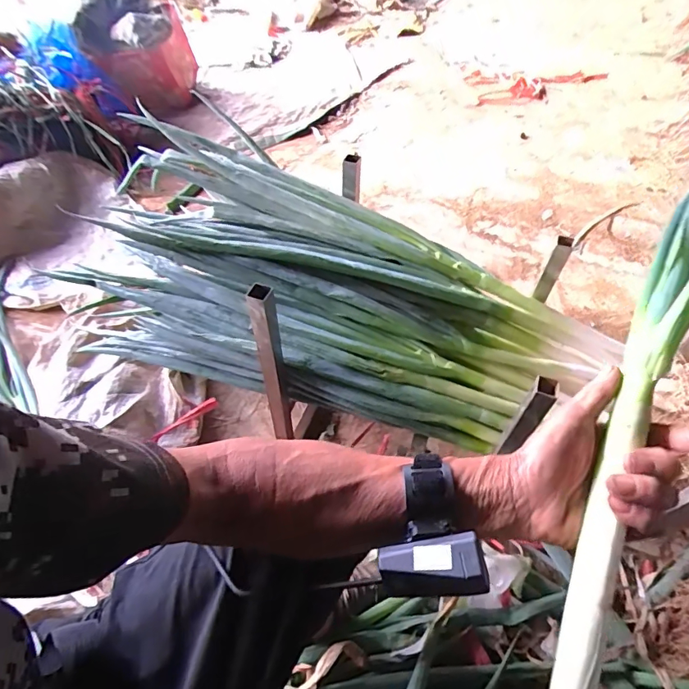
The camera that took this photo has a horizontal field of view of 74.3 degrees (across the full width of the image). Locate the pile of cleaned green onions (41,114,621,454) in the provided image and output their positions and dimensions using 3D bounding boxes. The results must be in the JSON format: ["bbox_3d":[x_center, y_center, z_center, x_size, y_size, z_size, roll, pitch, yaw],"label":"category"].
[{"bbox_3d":[-0.020,-0.074,0.760,0.784,0.264,0.299,17,54,13],"label":"pile of cleaned green onions"}]

